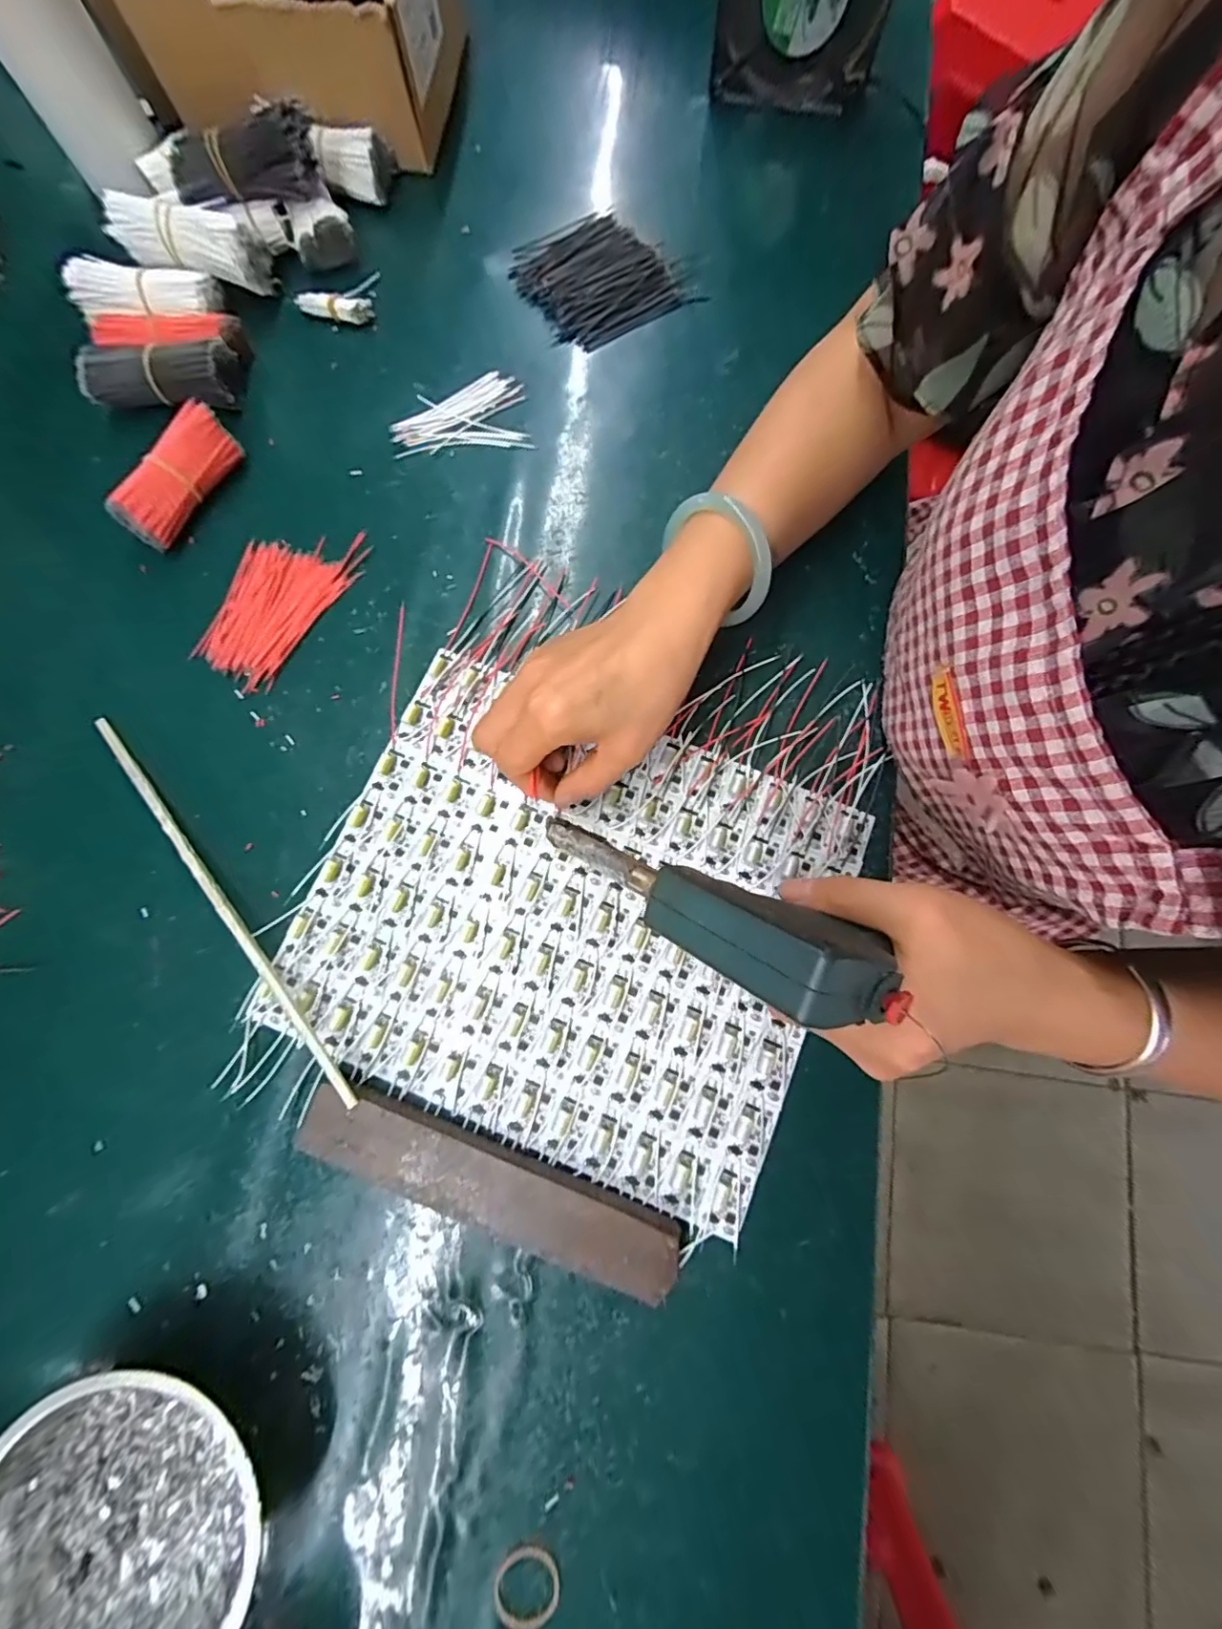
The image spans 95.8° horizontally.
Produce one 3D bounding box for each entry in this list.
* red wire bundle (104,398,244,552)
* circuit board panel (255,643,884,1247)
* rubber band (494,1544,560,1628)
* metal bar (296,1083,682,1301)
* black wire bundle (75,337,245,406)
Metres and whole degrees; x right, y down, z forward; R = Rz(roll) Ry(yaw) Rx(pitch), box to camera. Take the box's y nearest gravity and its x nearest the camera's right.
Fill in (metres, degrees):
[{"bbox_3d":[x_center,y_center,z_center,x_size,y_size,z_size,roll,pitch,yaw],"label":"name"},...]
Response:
[{"bbox_3d":[-0.280,-0.218,0.358,0.033,0.037,0.090,31,81,7],"label":"red wire bundle"},{"bbox_3d":[-0.025,0.058,0.317,0.284,0.012,0.248,23,80,5],"label":"circuit board panel"},{"bbox_3d":[-0.039,0.361,0.256,0.030,0.004,0.028,0,78,1],"label":"rubber band"},{"bbox_3d":[-0.064,0.189,0.284,0.199,0.018,0.037,20,80,5],"label":"metal bar"},{"bbox_3d":[-0.304,-0.298,0.376,0.092,0.035,0.039,-5,78,0],"label":"black wire bundle"}]

